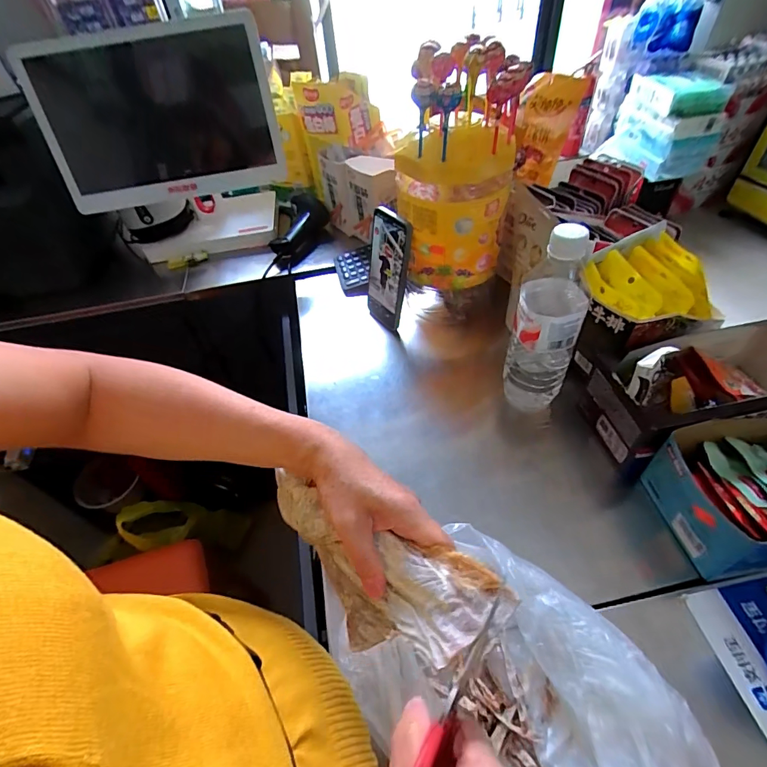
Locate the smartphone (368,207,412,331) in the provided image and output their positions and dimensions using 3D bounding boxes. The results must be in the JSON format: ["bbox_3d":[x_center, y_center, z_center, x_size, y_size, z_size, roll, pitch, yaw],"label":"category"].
[{"bbox_3d":[0.005,-0.152,0.582,0.012,0.166,0.070,-28,51,-31],"label":"smartphone"}]

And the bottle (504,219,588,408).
[{"bbox_3d":[0.171,-0.055,0.445,0.065,0.224,0.055,14,52,17],"label":"bottle"}]

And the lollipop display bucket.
[{"bbox_3d":[0.084,-0.245,0.501,0.135,0.247,0.115,6,50,11],"label":"lollipop display bucket"}]

